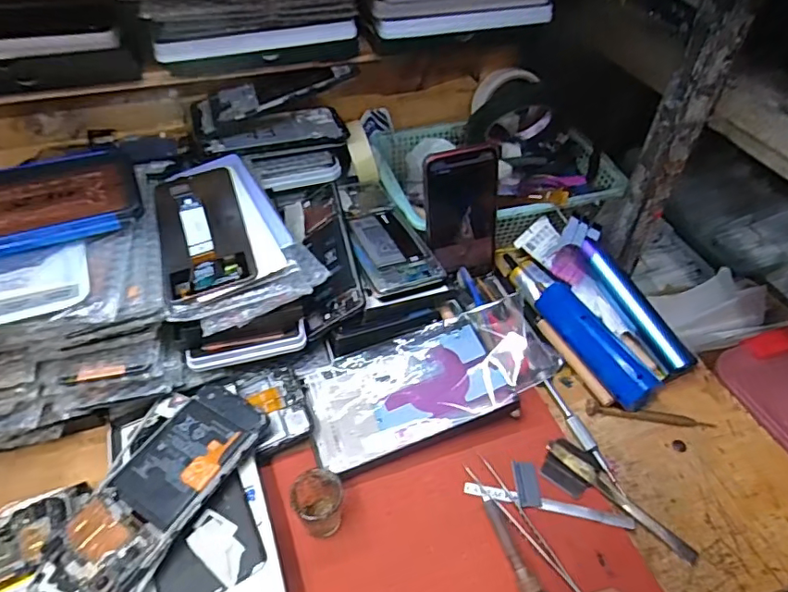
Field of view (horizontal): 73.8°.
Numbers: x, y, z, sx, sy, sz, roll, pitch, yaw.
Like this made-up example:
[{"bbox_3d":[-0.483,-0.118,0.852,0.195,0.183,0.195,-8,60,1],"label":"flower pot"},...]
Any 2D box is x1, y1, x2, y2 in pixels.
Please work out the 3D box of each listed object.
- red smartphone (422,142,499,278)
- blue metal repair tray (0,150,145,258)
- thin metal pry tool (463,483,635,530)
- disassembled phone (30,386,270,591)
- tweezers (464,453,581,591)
[{"bbox_3d":[0.070,-0.080,0.531,0.073,0.142,0.007,-13,33,-6],"label":"red smartphone"},{"bbox_3d":[-0.295,-0.073,0.418,0.169,0.022,0.112,-17,49,-17],"label":"blue metal repair tray"},{"bbox_3d":[0.120,0.163,0.411,0.129,0.004,0.010,9,48,7],"label":"thin metal pry tool"},{"bbox_3d":[-0.171,0.141,0.380,0.075,0.013,0.171,23,52,18],"label":"disassembled phone"},{"bbox_3d":[0.096,0.170,0.397,0.019,0.010,0.115,-24,51,-22],"label":"tweezers"}]

